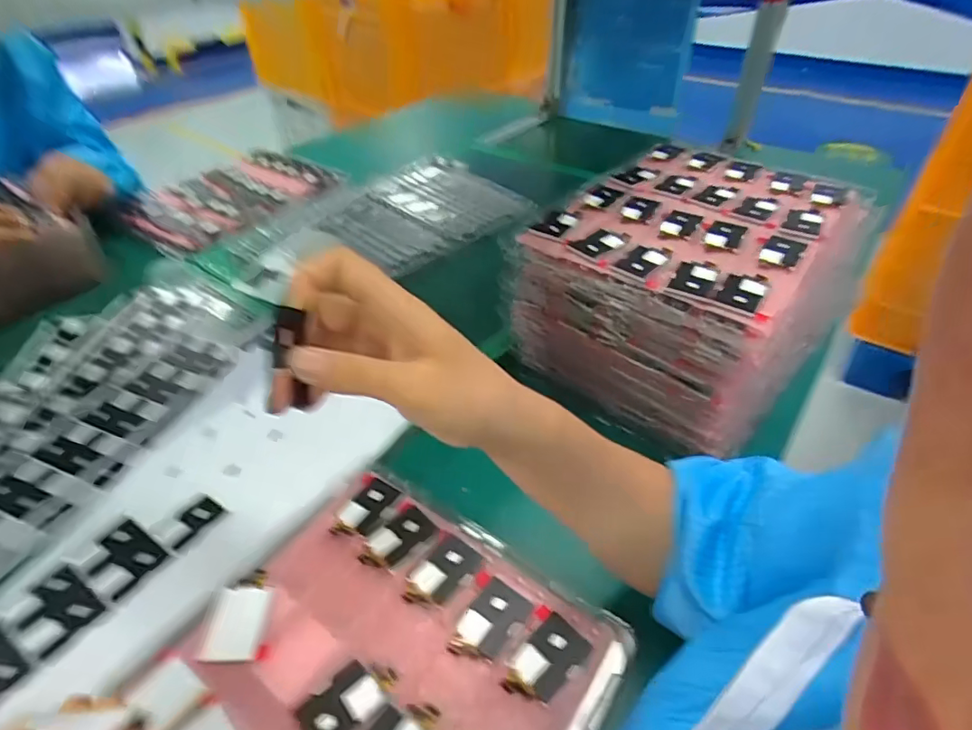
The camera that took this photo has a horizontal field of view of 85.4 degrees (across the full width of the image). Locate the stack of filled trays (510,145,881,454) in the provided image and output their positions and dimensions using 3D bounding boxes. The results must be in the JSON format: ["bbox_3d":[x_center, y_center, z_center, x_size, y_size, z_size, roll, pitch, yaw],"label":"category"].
[{"bbox_3d":[0.213,-0.088,0.568,0.254,0.161,0.304,33,51,31],"label":"stack of filled trays"}]

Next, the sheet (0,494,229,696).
[{"bbox_3d":[-0.325,0.191,0.366,0.062,0.009,0.283,26,46,22],"label":"sheet"}]

